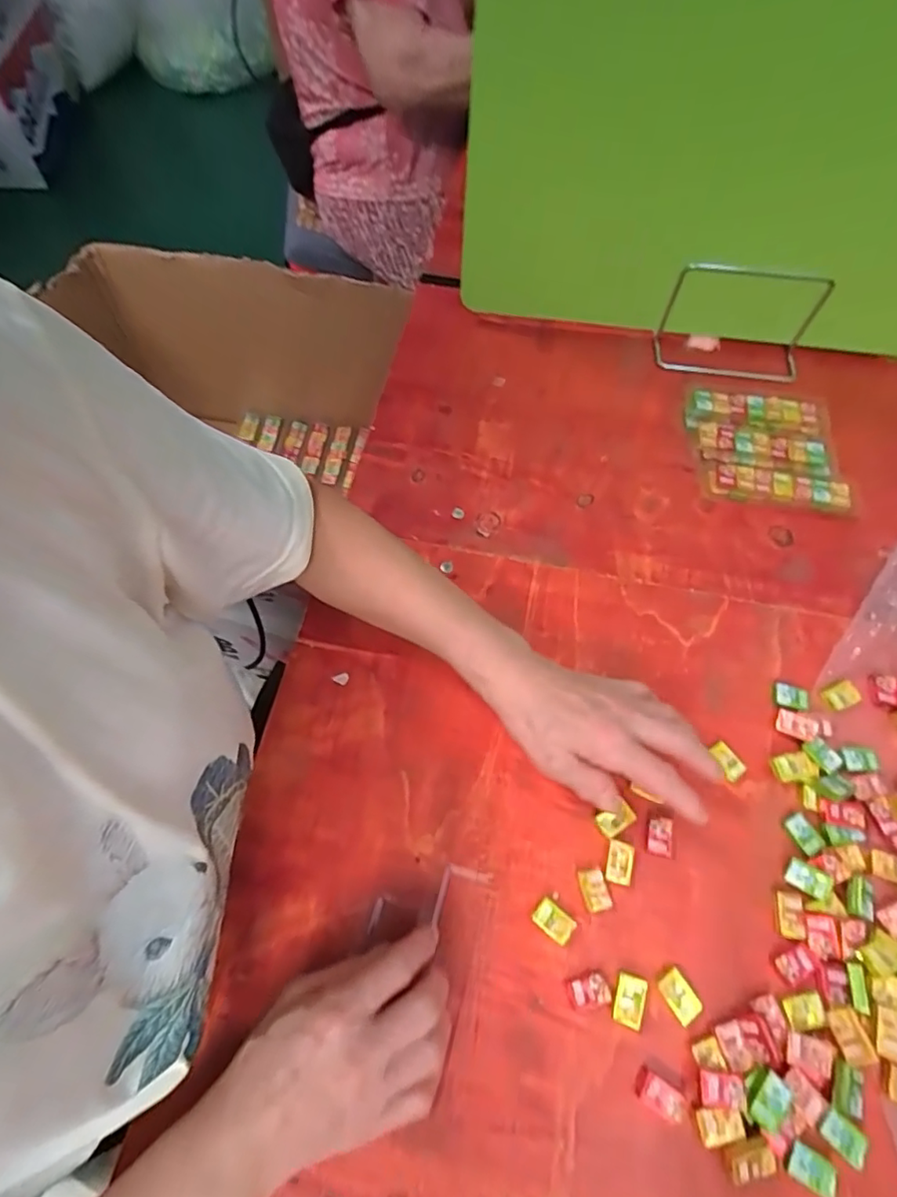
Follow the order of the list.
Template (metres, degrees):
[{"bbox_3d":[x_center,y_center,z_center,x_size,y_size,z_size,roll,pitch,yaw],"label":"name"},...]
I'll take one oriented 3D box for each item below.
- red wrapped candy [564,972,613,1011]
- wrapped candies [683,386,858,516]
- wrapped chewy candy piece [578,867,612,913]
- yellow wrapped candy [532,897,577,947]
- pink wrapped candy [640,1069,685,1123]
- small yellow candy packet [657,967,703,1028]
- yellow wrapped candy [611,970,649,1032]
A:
[{"bbox_3d":[0.088,0.247,0.356,0.026,0.008,0.018,-12,63,-8],"label":"red wrapped candy"},{"bbox_3d":[0.307,-0.144,0.547,0.136,0.027,0.131,3,62,0],"label":"wrapped candies"},{"bbox_3d":[0.098,0.197,0.382,0.016,0.009,0.026,-16,64,-9],"label":"wrapped chewy candy piece"},{"bbox_3d":[0.069,0.212,0.373,0.026,0.011,0.017,36,67,16],"label":"yellow wrapped candy"},{"bbox_3d":[0.125,0.291,0.330,0.023,0.008,0.016,29,66,13],"label":"pink wrapped candy"},{"bbox_3d":[0.145,0.249,0.355,0.019,0.008,0.026,-30,67,-16],"label":"small yellow candy packet"},{"bbox_3d":[0.113,0.252,0.355,0.018,0.006,0.028,18,63,8],"label":"yellow wrapped candy"}]

